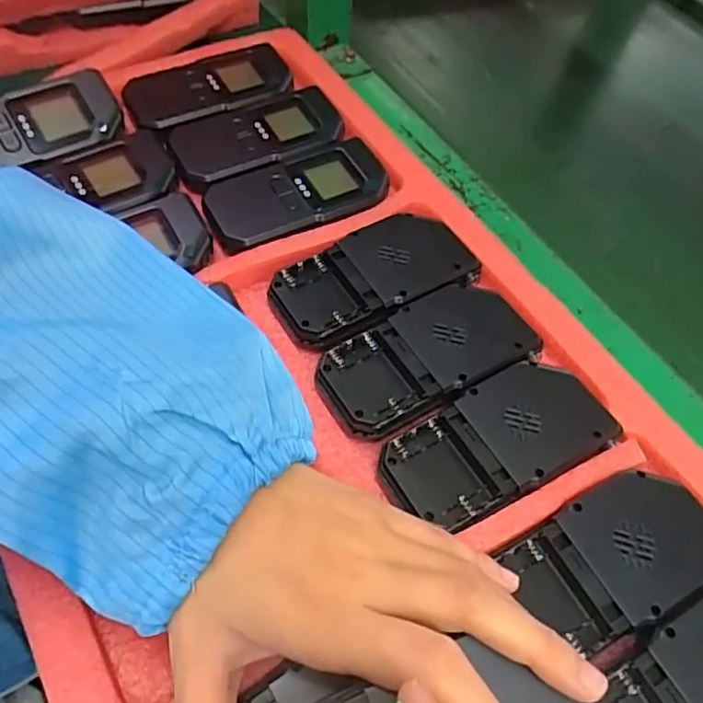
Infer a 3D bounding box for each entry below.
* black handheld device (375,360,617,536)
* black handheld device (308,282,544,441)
[{"bbox_3d":[0.072,0.045,0.299,0.116,0.016,0.056,-23,63,-18],"label":"black handheld device"},{"bbox_3d":[0.039,0.003,0.323,0.112,0.018,0.058,-25,63,-19],"label":"black handheld device"}]

